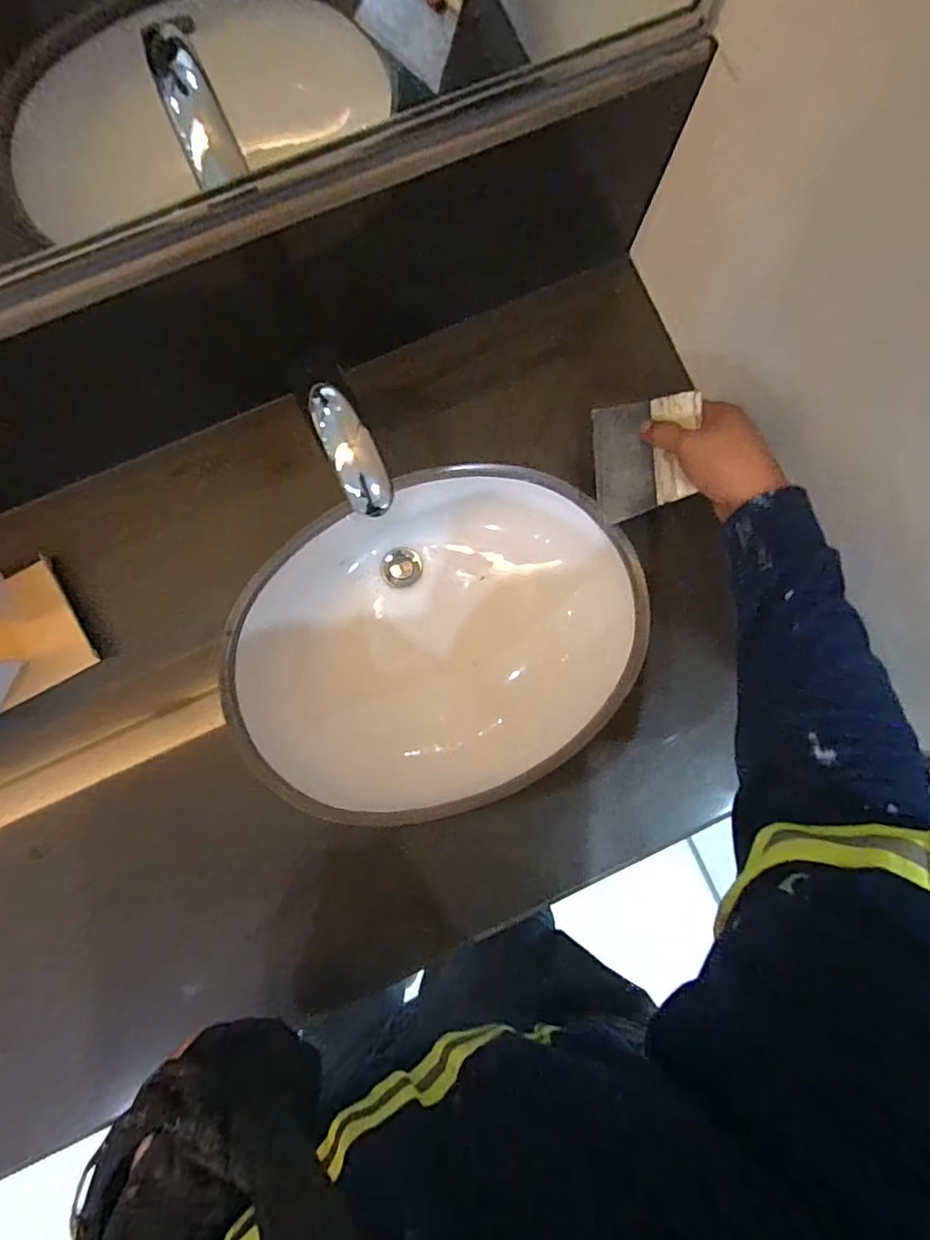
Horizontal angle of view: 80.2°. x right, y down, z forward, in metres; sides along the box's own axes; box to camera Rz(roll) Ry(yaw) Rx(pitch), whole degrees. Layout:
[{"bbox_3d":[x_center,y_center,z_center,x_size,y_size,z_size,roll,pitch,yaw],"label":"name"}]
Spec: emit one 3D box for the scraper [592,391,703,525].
[{"bbox_3d":[0.161,-0.147,0.494,0.097,0.016,0.104,-6,87,42],"label":"scraper"}]

